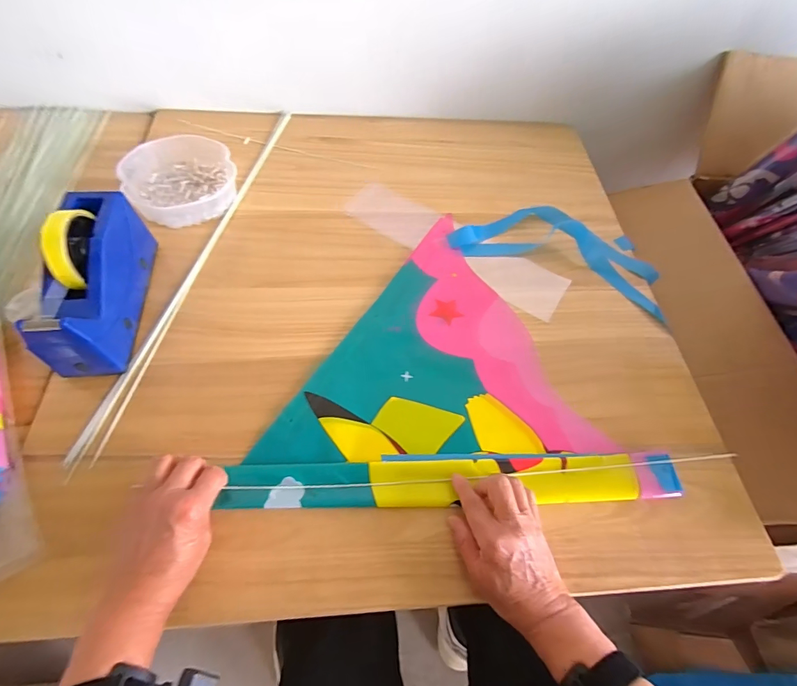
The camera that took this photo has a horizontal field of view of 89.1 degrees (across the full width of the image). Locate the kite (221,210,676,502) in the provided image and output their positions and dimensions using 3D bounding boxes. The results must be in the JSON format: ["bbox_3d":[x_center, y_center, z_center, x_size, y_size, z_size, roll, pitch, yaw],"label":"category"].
[{"bbox_3d":[0.099,-0.009,0.525,0.503,0.020,0.426,3,59,-2],"label":"kite"}]

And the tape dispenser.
[{"bbox_3d":[-0.341,-0.074,0.455,0.061,0.122,0.194,-1,59,-5],"label":"tape dispenser"}]

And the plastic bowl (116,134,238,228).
[{"bbox_3d":[-0.320,-0.243,0.599,0.147,0.049,0.137,2,59,-3],"label":"plastic bowl"}]

